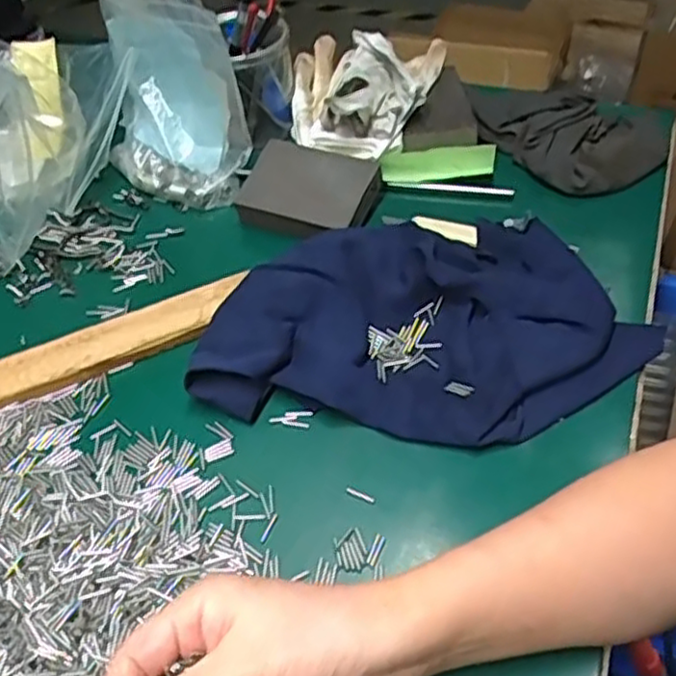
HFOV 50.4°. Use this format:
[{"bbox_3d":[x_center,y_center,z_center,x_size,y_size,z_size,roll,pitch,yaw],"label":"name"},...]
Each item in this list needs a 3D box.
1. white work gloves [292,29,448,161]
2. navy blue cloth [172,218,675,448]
[{"bbox_3d":[0.023,-0.225,0.630,0.128,0.052,0.143,4,50,6],"label":"white work gloves"},{"bbox_3d":[0.062,-0.018,0.489,0.289,0.043,0.192,6,50,7],"label":"navy blue cloth"}]

